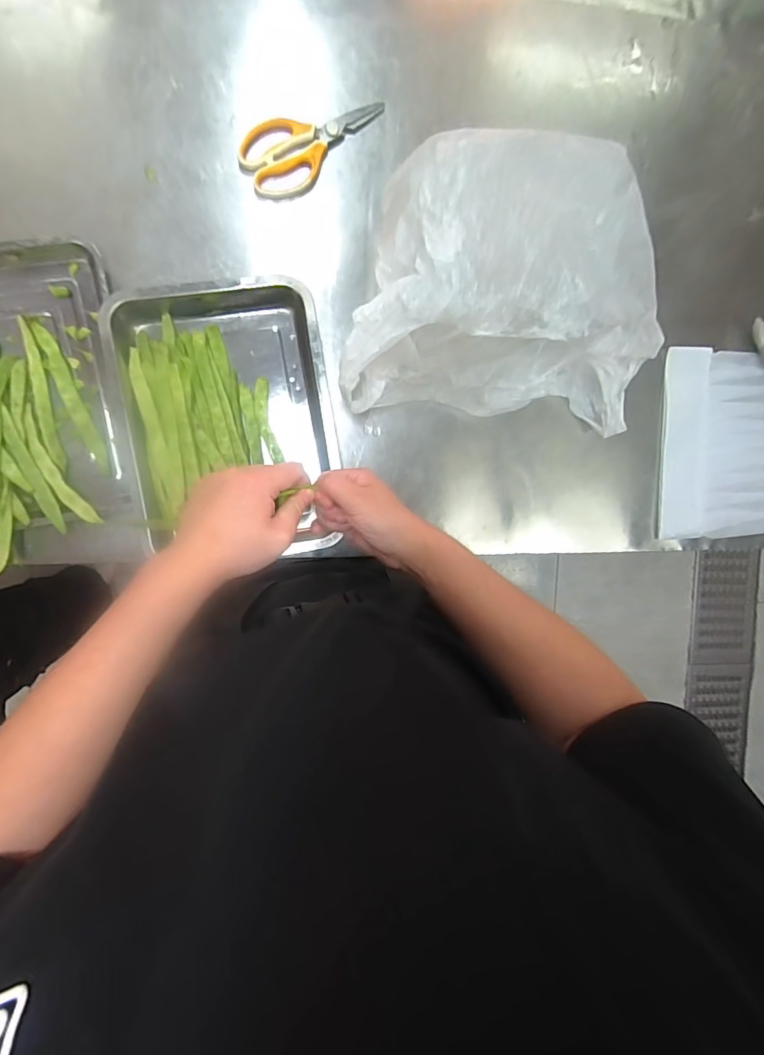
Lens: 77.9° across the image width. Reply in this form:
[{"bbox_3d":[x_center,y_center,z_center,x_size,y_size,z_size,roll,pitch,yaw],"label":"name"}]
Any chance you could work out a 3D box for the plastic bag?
[{"bbox_3d":[0.162,-0.292,0.591,0.403,0.184,0.299,2,93,-8],"label":"plastic bag"}]

